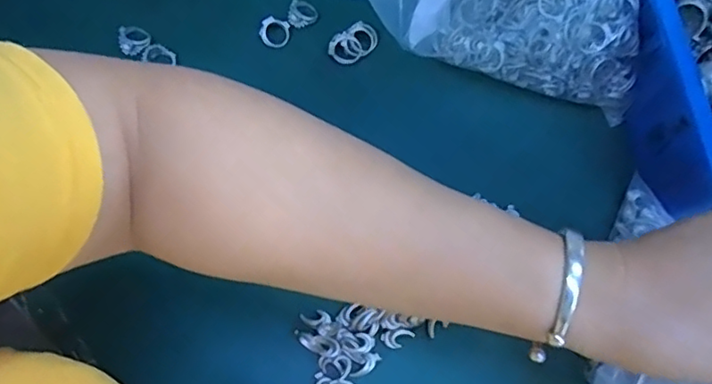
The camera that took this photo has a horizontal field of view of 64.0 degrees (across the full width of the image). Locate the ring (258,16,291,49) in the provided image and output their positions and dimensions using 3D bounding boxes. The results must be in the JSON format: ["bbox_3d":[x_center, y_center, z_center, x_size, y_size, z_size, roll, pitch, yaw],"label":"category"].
[{"bbox_3d":[-0.059,-0.116,0.419,0.022,0.004,0.021,-6,117,-13],"label":"ring"}]

